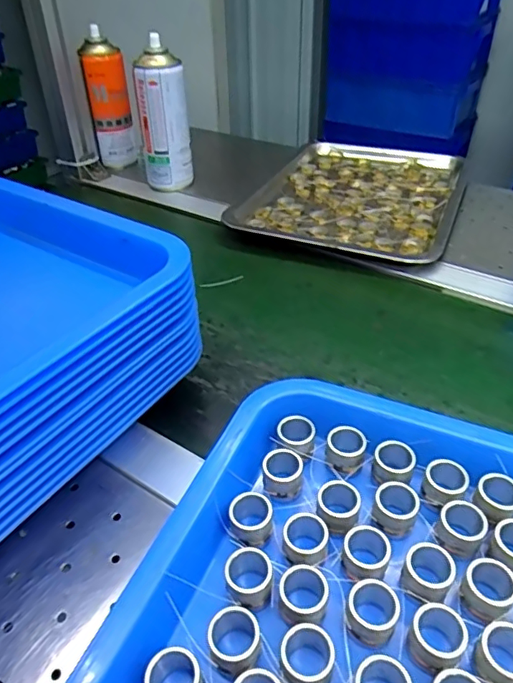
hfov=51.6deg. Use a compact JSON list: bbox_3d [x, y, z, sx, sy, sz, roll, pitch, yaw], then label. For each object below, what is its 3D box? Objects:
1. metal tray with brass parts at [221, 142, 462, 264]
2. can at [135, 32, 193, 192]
[{"bbox_3d":[0.128,-0.194,0.691,0.243,0.023,0.315,13,42,17],"label":"metal tray with brass parts"},{"bbox_3d":[-0.118,-0.280,0.684,0.054,0.177,0.053,-1,40,1],"label":"can"}]

